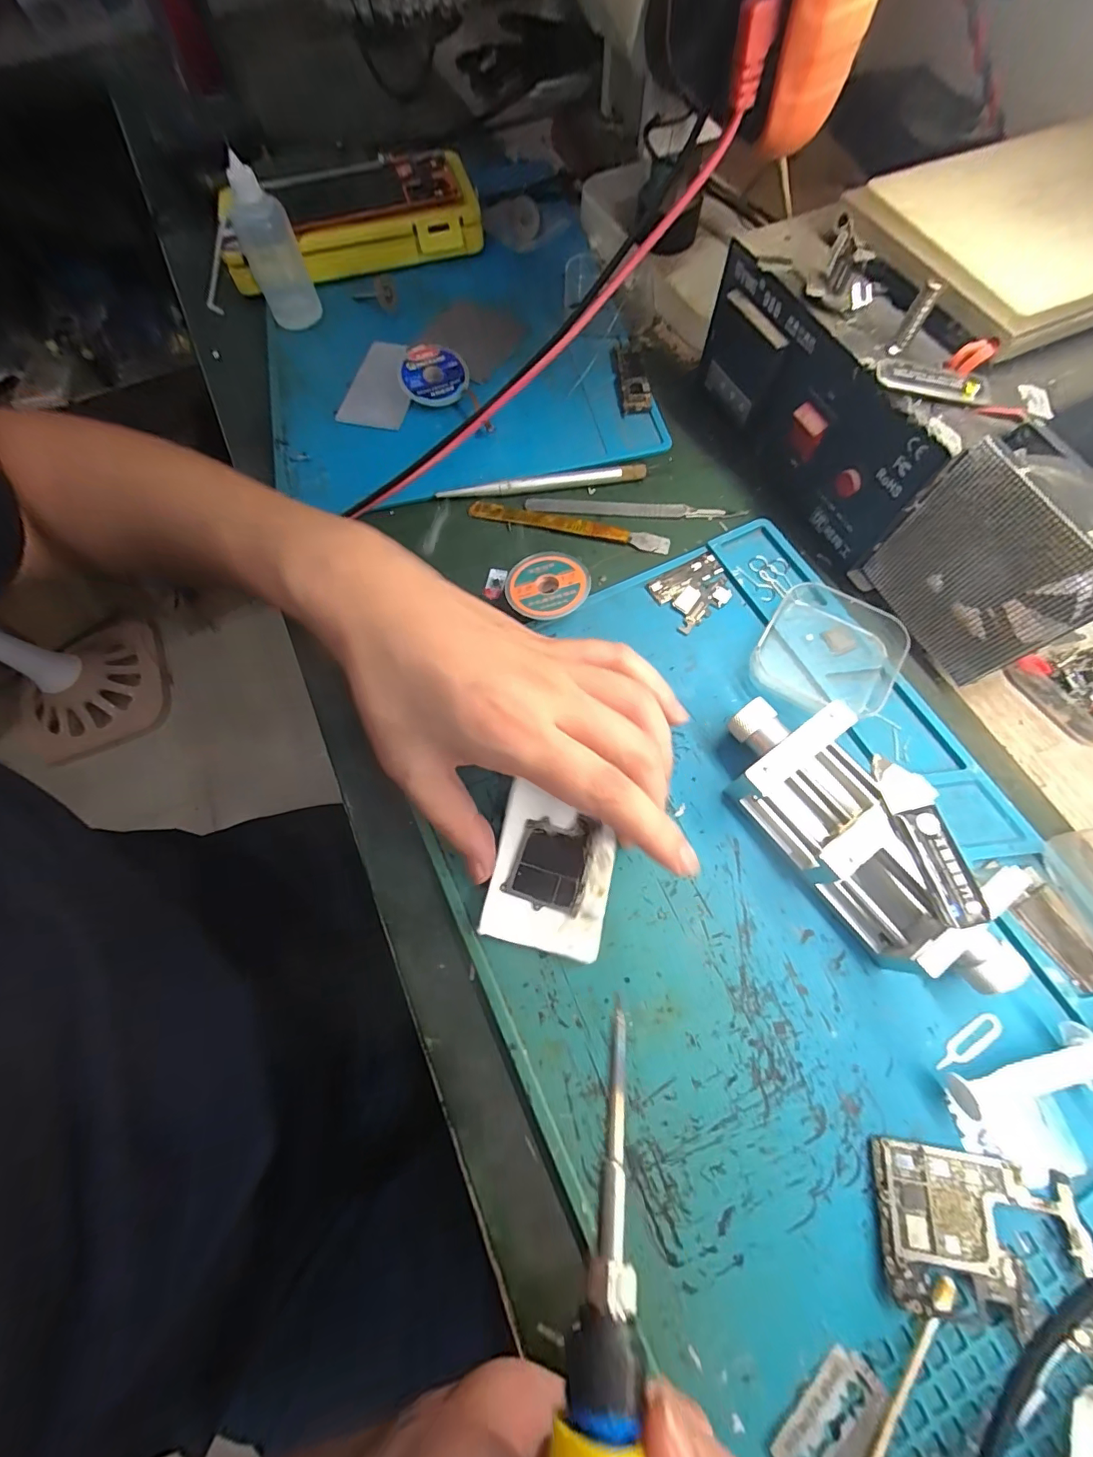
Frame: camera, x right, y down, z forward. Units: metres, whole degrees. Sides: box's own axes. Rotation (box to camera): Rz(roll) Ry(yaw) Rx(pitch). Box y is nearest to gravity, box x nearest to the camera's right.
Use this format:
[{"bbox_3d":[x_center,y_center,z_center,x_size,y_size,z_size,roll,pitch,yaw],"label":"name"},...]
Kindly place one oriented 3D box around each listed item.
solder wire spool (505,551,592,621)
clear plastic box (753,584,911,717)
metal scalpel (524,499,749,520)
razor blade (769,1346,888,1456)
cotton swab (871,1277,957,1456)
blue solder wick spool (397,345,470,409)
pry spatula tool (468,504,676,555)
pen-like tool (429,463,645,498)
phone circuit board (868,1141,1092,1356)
[{"bbox_3d":[0.001,-0.077,0.272,0.044,0.012,0.043,-7,69,0],"label":"solder wire spool"},{"bbox_3d":[0.143,-0.040,0.250,0.064,0.016,0.066,30,73,13],"label":"clear plastic box"},{"bbox_3d":[0.052,-0.132,0.297,0.127,0.004,0.010,3,69,3],"label":"metal scalpel"},{"bbox_3d":[0.091,0.225,0.159,0.042,0.004,0.020,-43,73,-13],"label":"razor blade"},{"bbox_3d":[0.116,0.215,0.160,0.007,0.004,0.069,37,75,15],"label":"cotton swab"},{"bbox_3d":[-0.073,-0.234,0.325,0.043,0.011,0.039,1,90,-7],"label":"blue solder wick spool"},{"bbox_3d":[0.013,-0.121,0.293,0.119,0.004,0.012,14,70,8],"label":"pry spatula tool"},{"bbox_3d":[-0.002,-0.150,0.302,0.125,0.008,0.009,-8,69,-1],"label":"pen-like tool"},{"bbox_3d":[0.152,0.179,0.173,0.067,0.007,0.046,7,69,5],"label":"phone circuit board"}]

